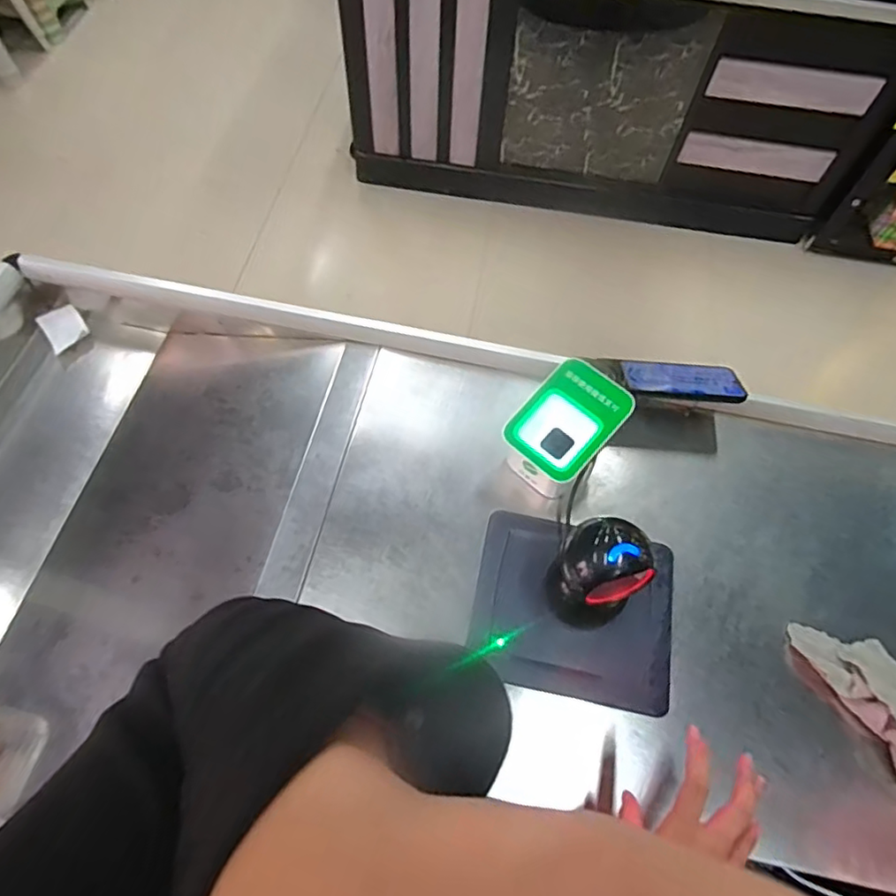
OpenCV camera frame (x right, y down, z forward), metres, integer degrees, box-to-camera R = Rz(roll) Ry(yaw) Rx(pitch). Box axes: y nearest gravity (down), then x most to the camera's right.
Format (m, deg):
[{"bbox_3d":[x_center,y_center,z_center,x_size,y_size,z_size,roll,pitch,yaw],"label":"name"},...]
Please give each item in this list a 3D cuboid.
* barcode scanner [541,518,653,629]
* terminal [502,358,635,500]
[{"bbox_3d":[0.165,0.133,0.635,0.094,0.153,0.087,1,62,-2],"label":"barcode scanner"},{"bbox_3d":[0.143,-0.018,0.738,0.104,0.112,0.132,41,68,17],"label":"terminal"}]

